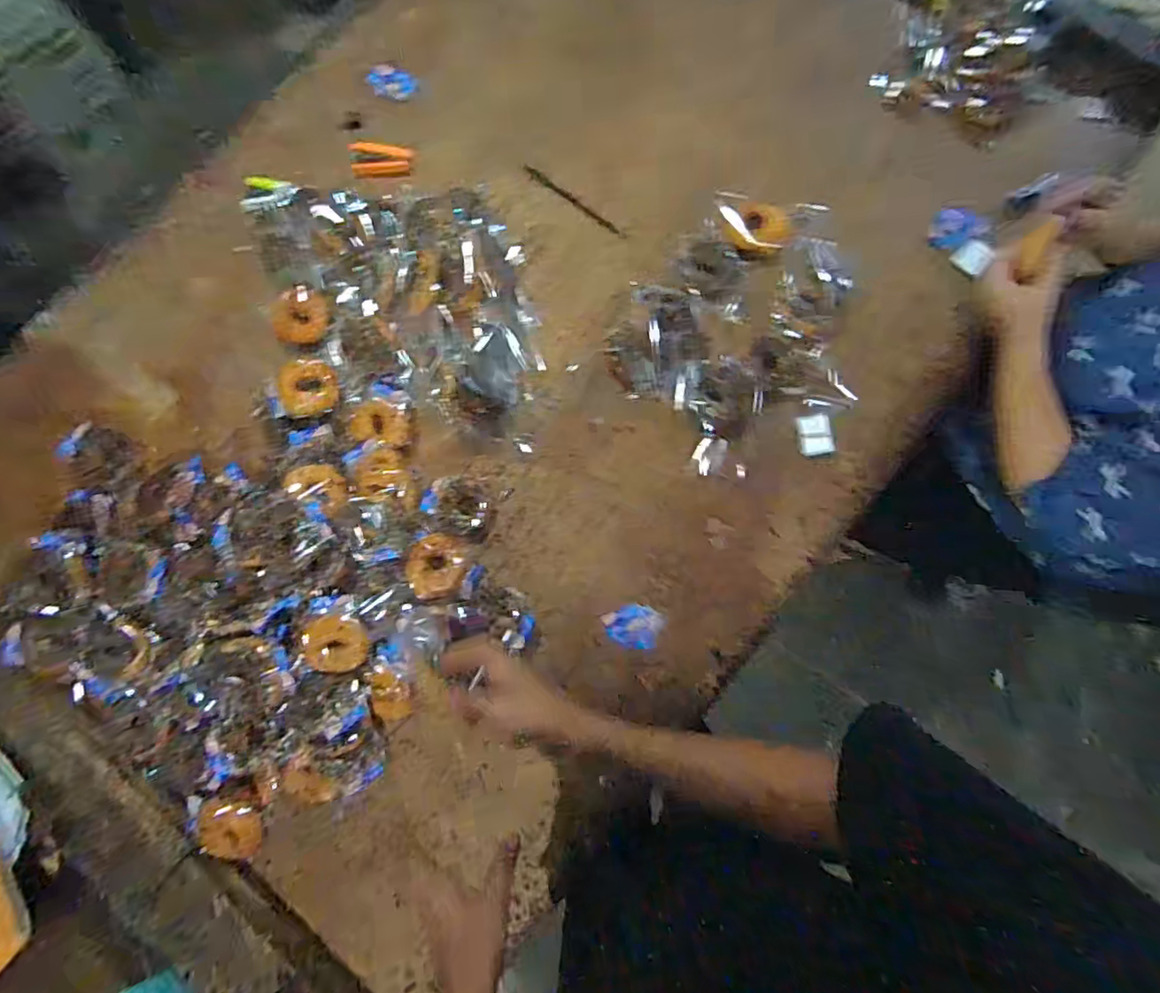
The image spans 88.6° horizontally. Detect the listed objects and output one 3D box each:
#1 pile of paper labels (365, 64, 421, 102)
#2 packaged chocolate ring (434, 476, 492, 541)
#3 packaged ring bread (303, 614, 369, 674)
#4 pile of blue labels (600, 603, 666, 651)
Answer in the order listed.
[{"bbox_3d":[-0.328,-0.720,1.033,0.080,0.029,0.044,16,81,6],"label":"pile of paper labels"},{"bbox_3d":[-0.173,0.017,0.882,0.074,0.021,0.093,-5,85,2],"label":"packaged chocolate ring"},{"bbox_3d":[-0.328,0.199,0.800,0.077,0.021,0.075,0,85,2],"label":"packaged ring bread"},{"bbox_3d":[0.075,0.185,0.857,0.084,0.022,0.062,20,86,4],"label":"pile of blue labels"}]

